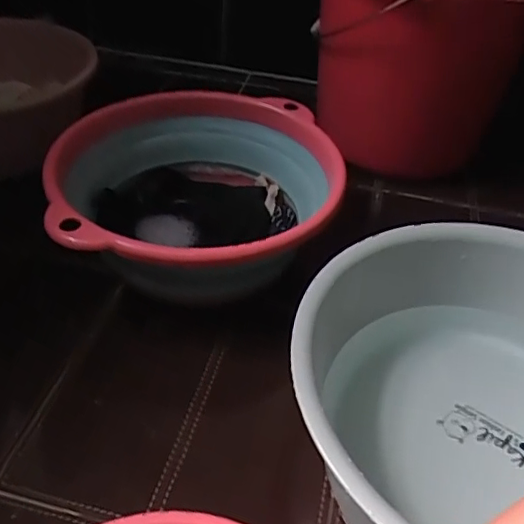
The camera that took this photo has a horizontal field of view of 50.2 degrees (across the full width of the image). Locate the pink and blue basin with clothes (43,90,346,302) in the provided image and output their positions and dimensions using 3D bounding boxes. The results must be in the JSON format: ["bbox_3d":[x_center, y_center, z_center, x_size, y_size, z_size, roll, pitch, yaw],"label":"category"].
[{"bbox_3d":[-0.077,-0.089,0.719,0.329,0.119,0.334,3,43,-3],"label":"pink and blue basin with clothes"}]

